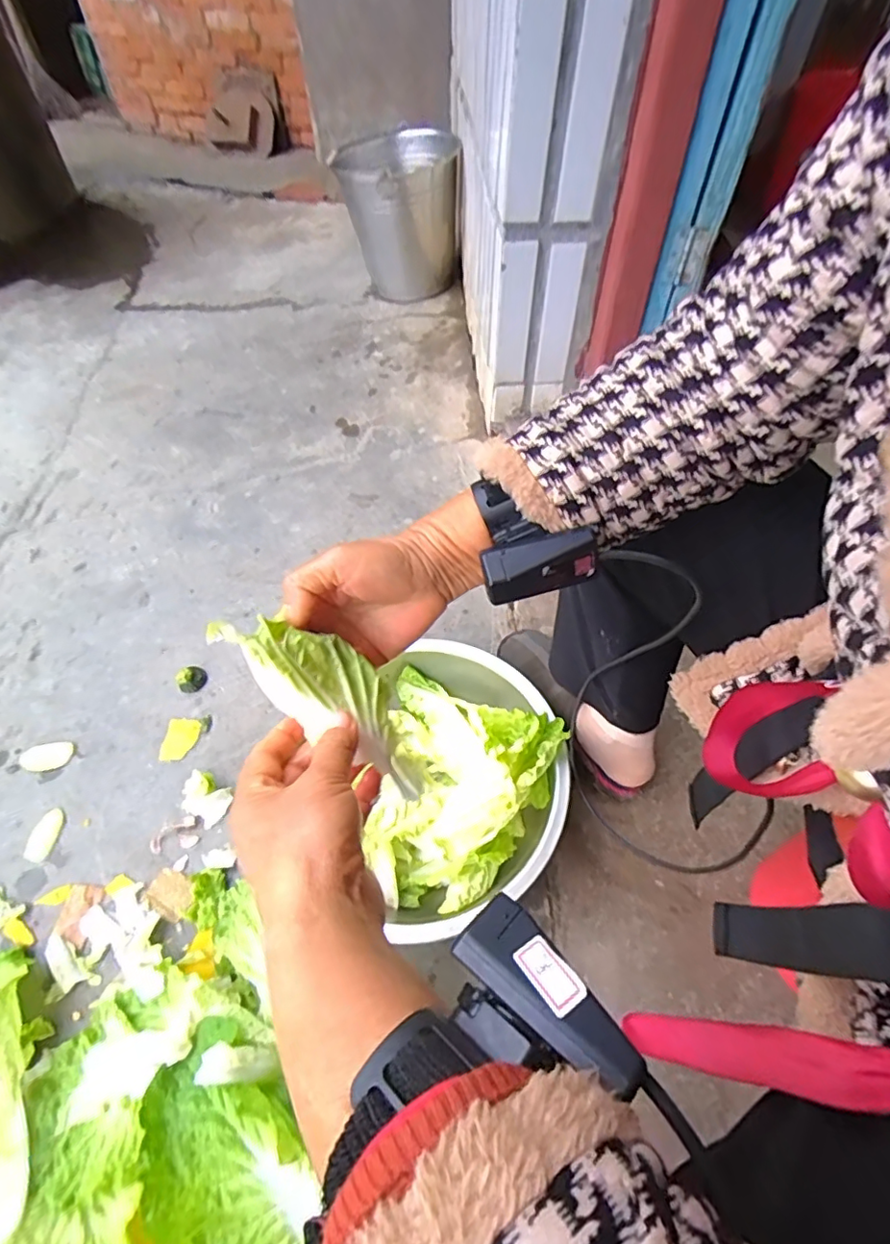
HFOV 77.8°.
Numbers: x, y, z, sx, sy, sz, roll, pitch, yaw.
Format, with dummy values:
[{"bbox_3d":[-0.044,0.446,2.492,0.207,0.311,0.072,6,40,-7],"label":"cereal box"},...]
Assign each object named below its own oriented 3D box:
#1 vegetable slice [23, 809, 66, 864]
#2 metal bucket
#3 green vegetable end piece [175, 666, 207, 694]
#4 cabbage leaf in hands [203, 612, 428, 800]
[{"bbox_3d":[-0.517,0.275,0.712,0.037,0.007,0.063,9,51,7],"label":"vegetable slice"},{"bbox_3d":[-0.121,-1.109,1.534,0.318,0.354,0.325,1,50,1],"label":"metal bucket"},{"bbox_3d":[-0.386,0.087,0.835,0.044,0.018,0.035,-24,54,-18],"label":"green vegetable end piece"},{"bbox_3d":[-0.066,0.041,0.333,0.147,0.032,0.053,44,61,-13],"label":"cabbage leaf in hands"}]

